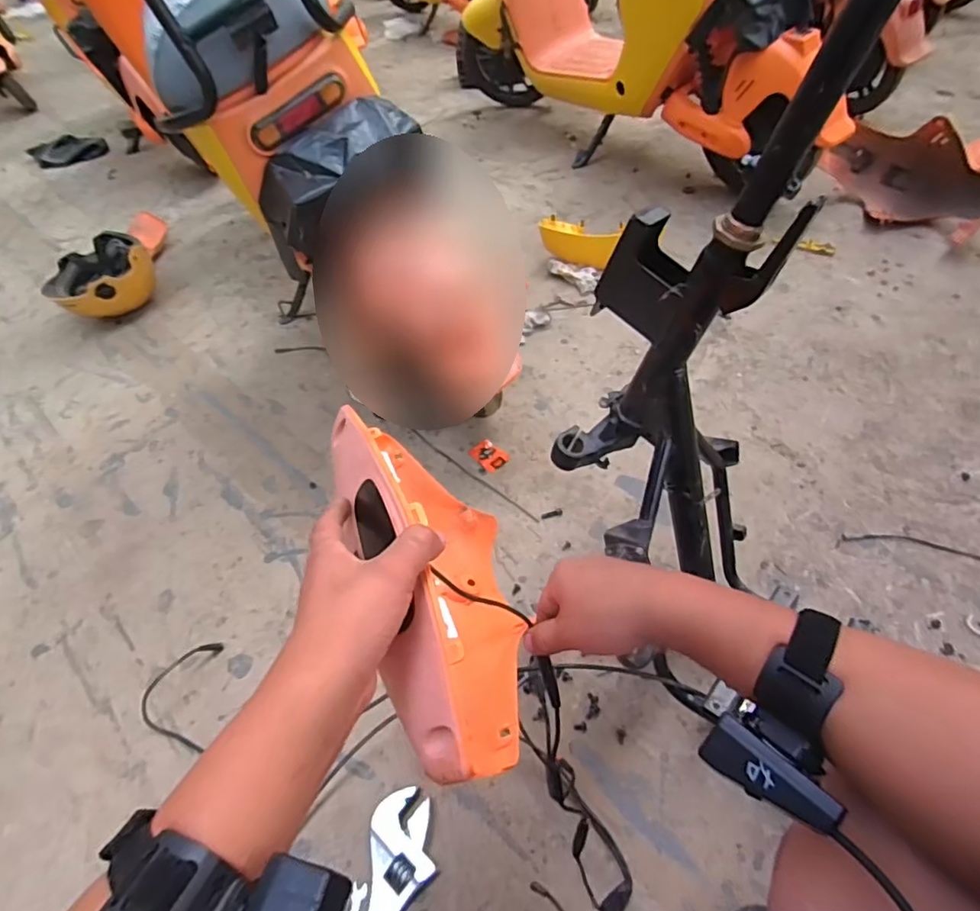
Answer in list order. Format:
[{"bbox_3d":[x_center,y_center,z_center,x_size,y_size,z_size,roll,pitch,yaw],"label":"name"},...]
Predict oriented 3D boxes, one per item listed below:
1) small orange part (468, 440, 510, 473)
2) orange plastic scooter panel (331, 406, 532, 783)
[{"bbox_3d":[0.000,-0.001,1.069,0.055,0.005,0.070,-35,54,-21],"label":"small orange part"},{"bbox_3d":[-0.039,0.089,0.439,0.110,0.152,0.293,-17,51,-10],"label":"orange plastic scooter panel"}]

